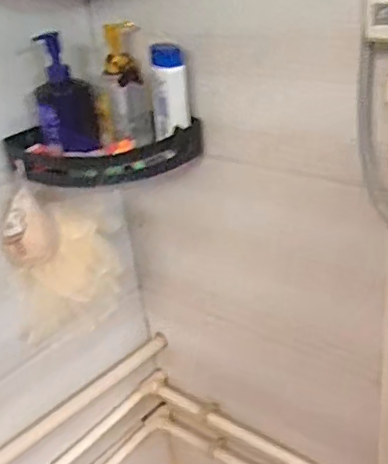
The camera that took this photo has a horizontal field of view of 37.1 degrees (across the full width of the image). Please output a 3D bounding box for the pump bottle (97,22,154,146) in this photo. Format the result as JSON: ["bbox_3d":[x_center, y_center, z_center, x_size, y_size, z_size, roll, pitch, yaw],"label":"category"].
[{"bbox_3d":[-0.105,-0.205,0.831,0.074,0.167,0.063,-9,27,-3],"label":"pump bottle"}]

